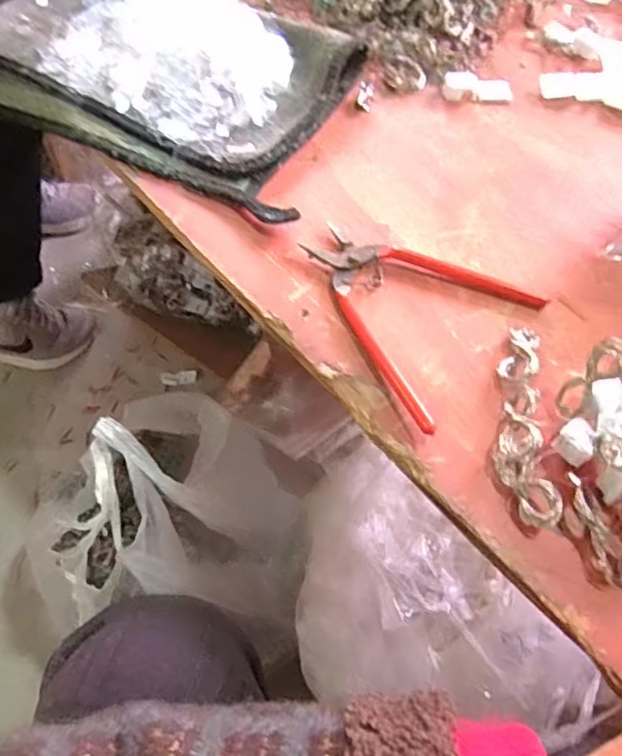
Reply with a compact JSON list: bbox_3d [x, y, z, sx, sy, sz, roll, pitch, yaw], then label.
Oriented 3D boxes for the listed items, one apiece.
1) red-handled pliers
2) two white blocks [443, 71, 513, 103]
[{"bbox_3d":[0.058,-0.050,0.362,0.131,0.010,0.126,40,66,18],"label":"red-handled pliers"},{"bbox_3d":[0.136,-0.235,0.476,0.055,0.012,0.020,9,60,1],"label":"two white blocks"}]

